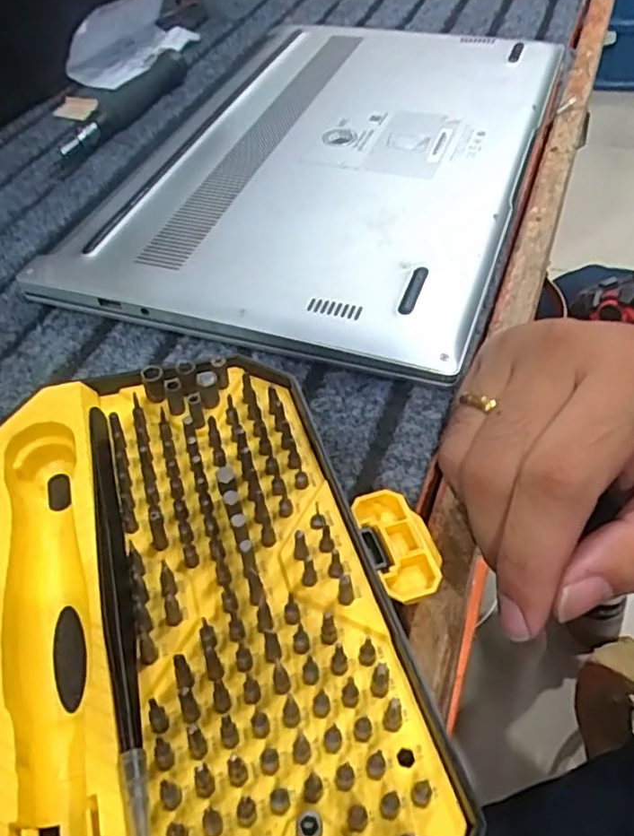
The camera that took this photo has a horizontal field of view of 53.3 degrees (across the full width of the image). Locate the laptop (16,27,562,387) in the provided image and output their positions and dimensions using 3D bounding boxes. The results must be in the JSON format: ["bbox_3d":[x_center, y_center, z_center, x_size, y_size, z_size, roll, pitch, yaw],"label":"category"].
[{"bbox_3d":[0.004,-0.156,0.366,0.227,0.021,0.314,13,53,17],"label":"laptop"}]

